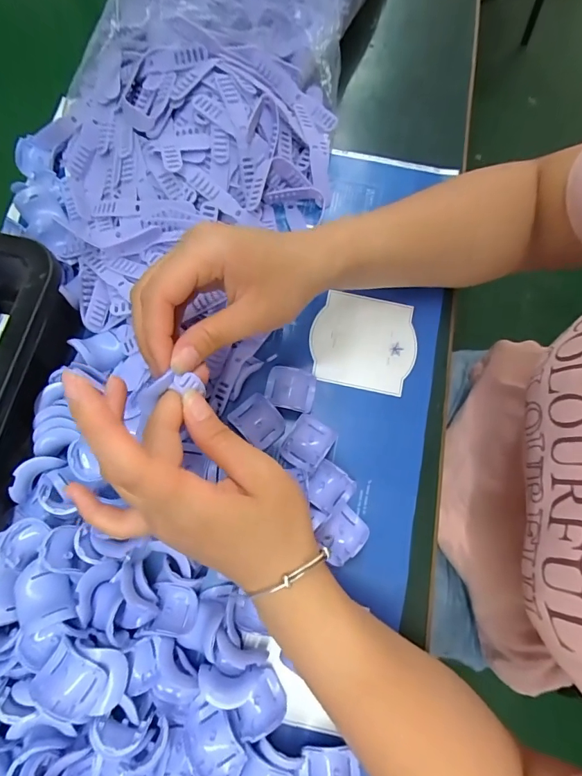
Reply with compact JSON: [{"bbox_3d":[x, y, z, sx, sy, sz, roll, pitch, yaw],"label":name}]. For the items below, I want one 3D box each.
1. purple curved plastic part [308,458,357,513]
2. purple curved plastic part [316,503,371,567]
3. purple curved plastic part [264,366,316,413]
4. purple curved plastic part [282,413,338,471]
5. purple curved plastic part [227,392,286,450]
[{"bbox_3d":[0.027,0.071,0.304,0.033,0.014,0.030,34,77,8],"label":"purple curved plastic part"},{"bbox_3d":[0.036,0.101,0.295,0.033,0.018,0.029,-42,79,-11],"label":"purple curved plastic part"},{"bbox_3d":[-0.001,0.001,0.322,0.037,0.017,0.030,13,75,3],"label":"purple curved plastic part"},{"bbox_3d":[0.013,0.040,0.313,0.031,0.014,0.037,34,77,8],"label":"purple curved plastic part"},{"bbox_3d":[-0.024,0.024,0.318,0.030,0.006,0.037,-44,80,-11],"label":"purple curved plastic part"}]

